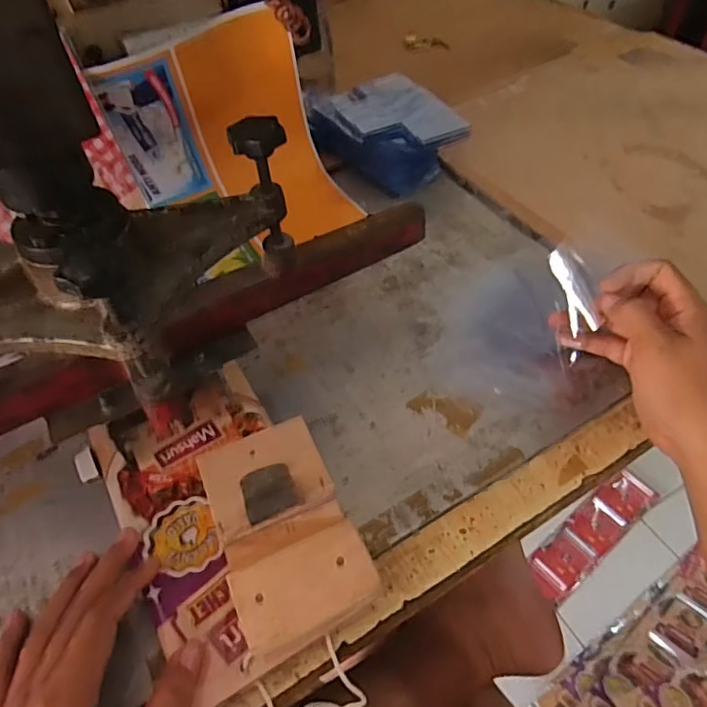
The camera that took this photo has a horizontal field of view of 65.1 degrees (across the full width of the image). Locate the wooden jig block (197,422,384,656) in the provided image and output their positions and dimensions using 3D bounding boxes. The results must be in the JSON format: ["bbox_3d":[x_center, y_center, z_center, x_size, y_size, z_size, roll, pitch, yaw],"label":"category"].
[{"bbox_3d":[-0.043,0.111,0.347,0.077,0.038,0.126,-21,52,-13],"label":"wooden jig block"}]

